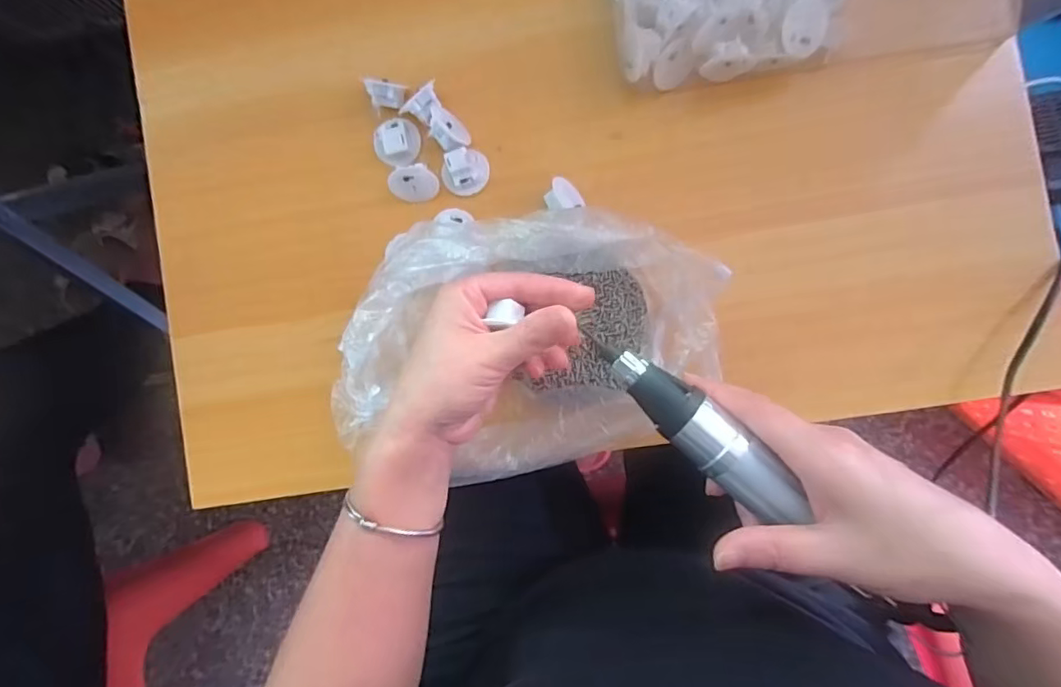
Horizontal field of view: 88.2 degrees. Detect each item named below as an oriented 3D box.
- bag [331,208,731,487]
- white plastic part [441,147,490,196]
[{"bbox_3d":[-0.005,0.002,0.336,0.238,0.057,0.158,-4,89,5],"label":"bag"},{"bbox_3d":[-0.044,-0.117,0.374,0.032,0.023,0.027,-22,87,4],"label":"white plastic part"}]

